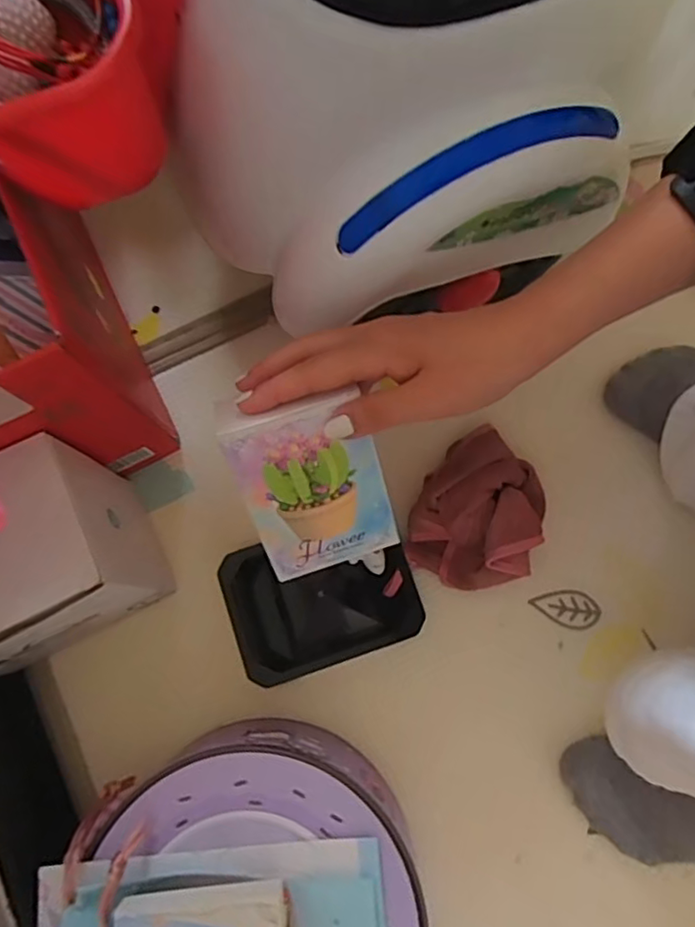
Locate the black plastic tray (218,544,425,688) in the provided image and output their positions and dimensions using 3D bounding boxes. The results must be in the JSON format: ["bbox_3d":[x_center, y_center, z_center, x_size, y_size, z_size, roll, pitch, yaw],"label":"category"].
[{"bbox_3d":[-0.020,0.098,0.441,0.135,0.040,0.096,-16,77,-3],"label":"black plastic tray"}]

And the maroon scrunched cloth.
[{"bbox_3d":[0.099,0.034,0.450,0.088,0.044,0.115,18,78,5],"label":"maroon scrunched cloth"}]

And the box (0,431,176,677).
[{"bbox_3d":[-0.207,0.067,0.396,0.122,0.147,0.097,-27,78,-5],"label":"box"}]

